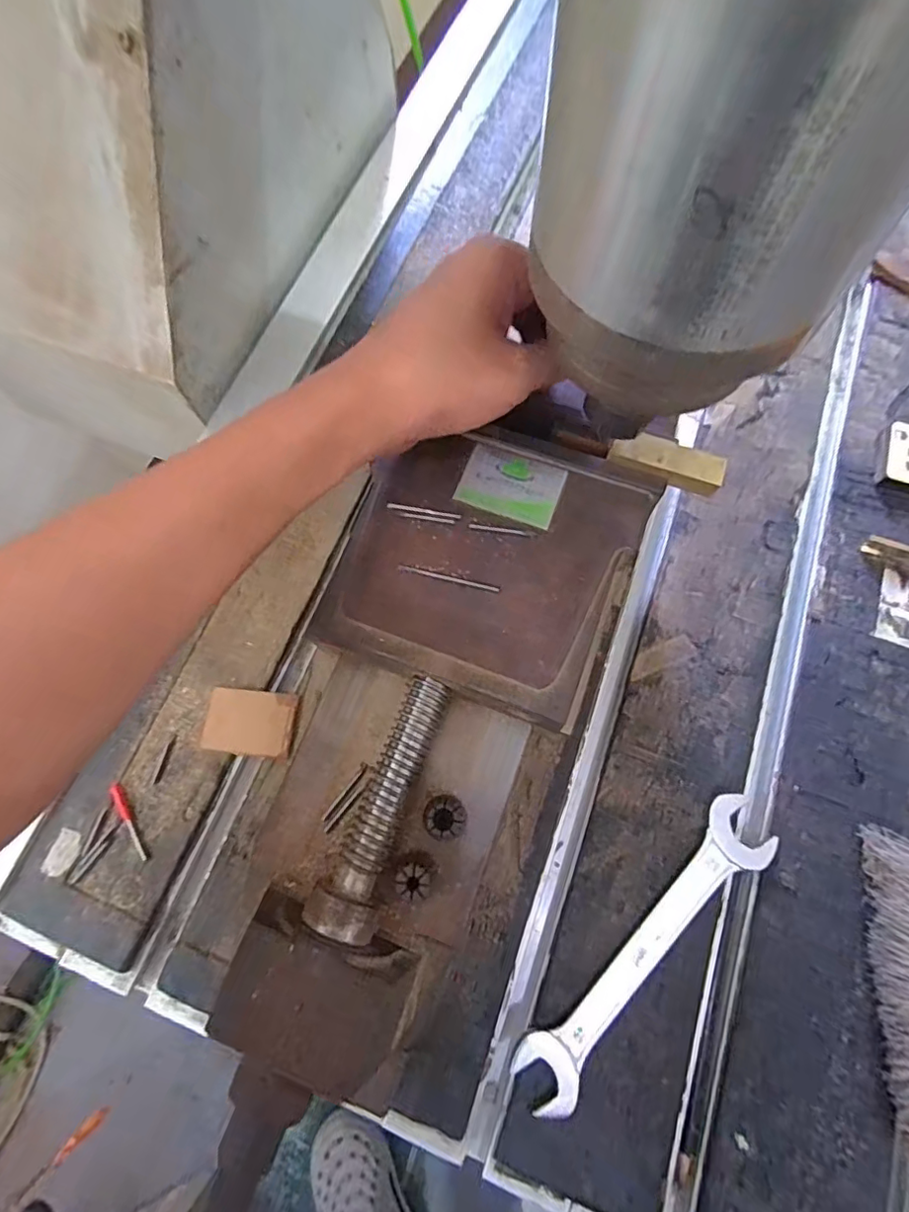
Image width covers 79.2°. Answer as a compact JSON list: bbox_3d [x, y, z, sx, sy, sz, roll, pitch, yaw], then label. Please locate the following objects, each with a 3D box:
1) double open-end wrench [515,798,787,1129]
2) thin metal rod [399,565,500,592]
[{"bbox_3d":[0.108,0.186,0.299,0.036,0.006,0.190,43,77,14],"label":"double open-end wrench"},{"bbox_3d":[-0.002,-0.013,0.262,0.048,0.004,0.004,12,71,5],"label":"thin metal rod"}]

